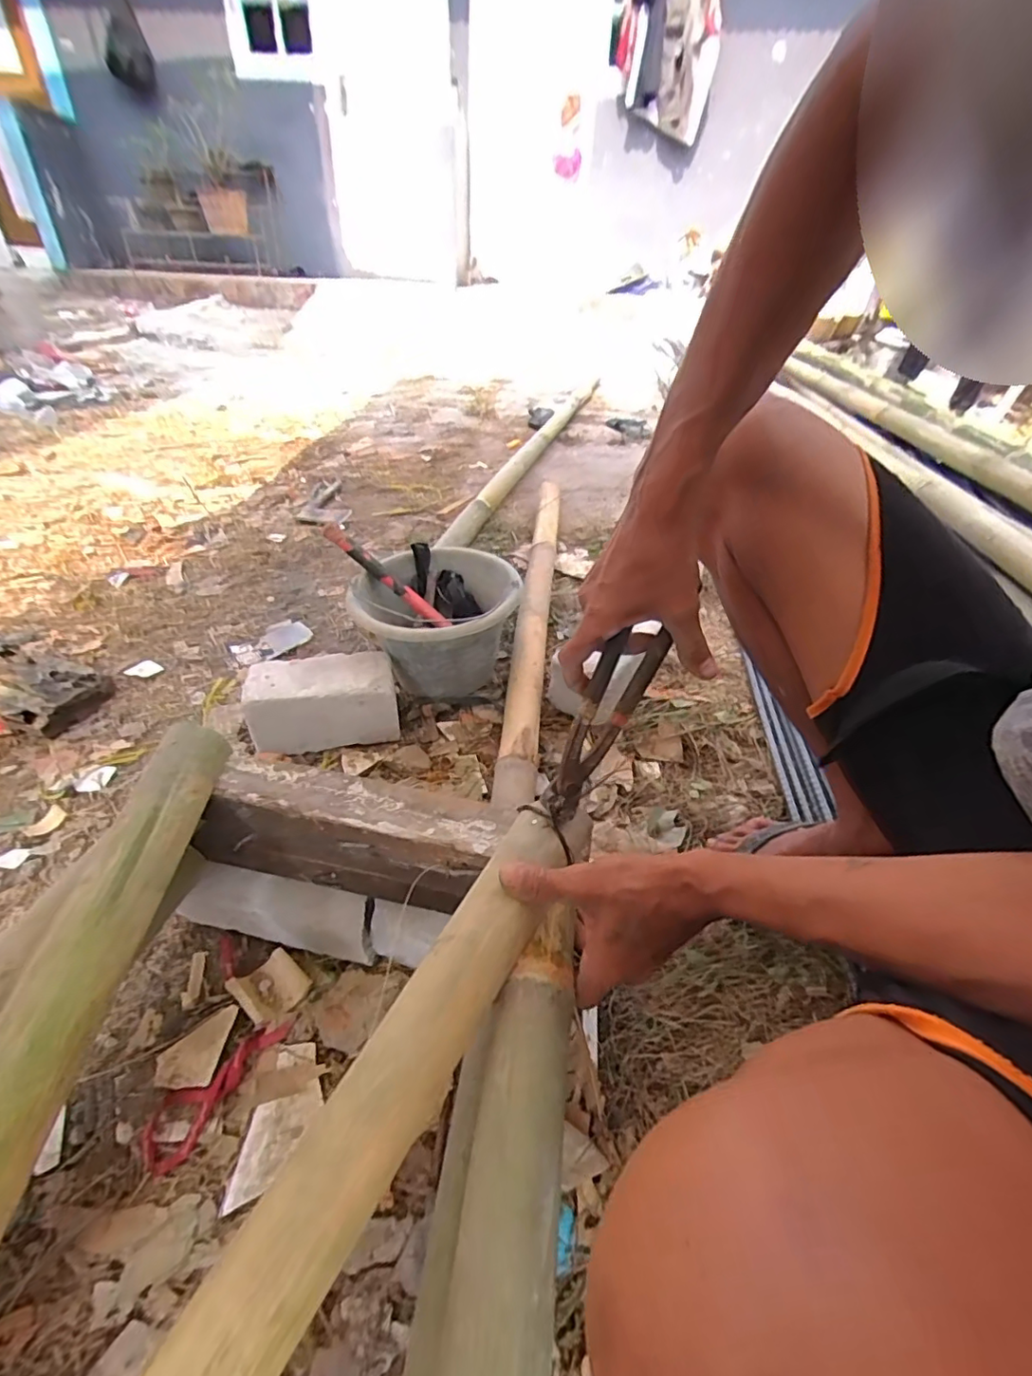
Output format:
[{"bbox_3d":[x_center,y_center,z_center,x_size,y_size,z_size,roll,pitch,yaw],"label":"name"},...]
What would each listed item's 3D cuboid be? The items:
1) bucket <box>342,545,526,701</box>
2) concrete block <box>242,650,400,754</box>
[{"bbox_3d":[-0.120,-0.097,0.903,0.239,0.163,0.249,1,38,-1],"label":"bucket"},{"bbox_3d":[-0.279,0.017,0.825,0.200,0.097,0.104,-9,39,-12],"label":"concrete block"}]

